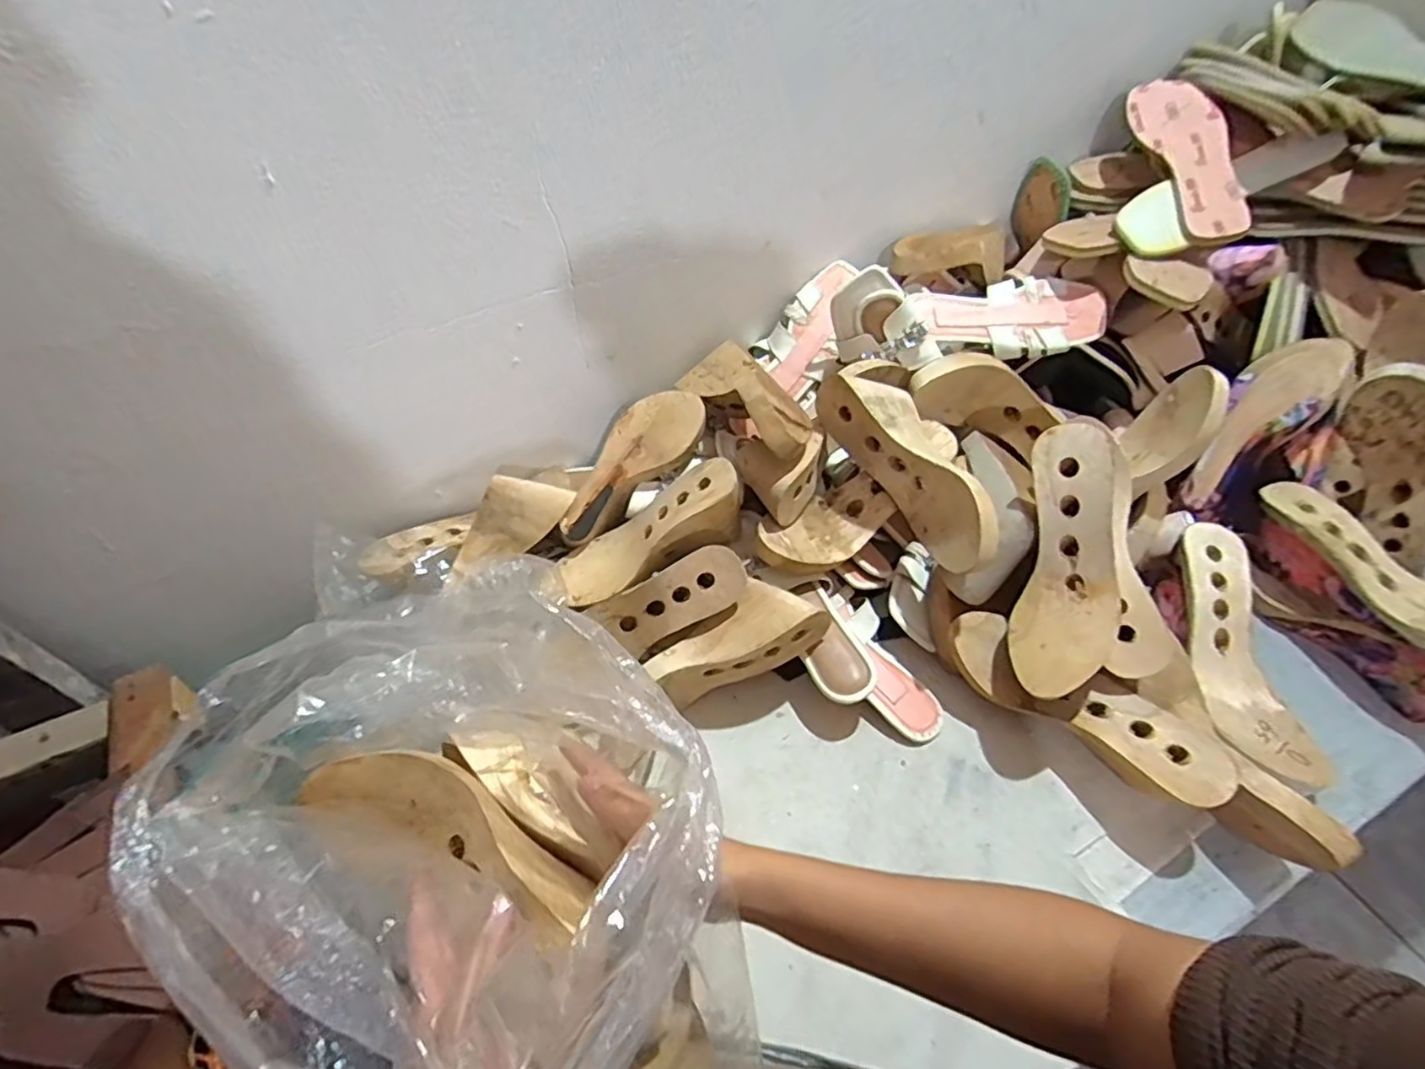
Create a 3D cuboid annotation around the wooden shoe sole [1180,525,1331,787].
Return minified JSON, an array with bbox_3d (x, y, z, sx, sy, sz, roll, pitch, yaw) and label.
[{"bbox_3d":[0.485,0.105,0.613,0.080,0.046,0.243,-1,65,2],"label":"wooden shoe sole"}]

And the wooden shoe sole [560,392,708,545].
[{"bbox_3d":[-0.085,-0.074,0.710,0.063,0.057,0.202,39,85,29],"label":"wooden shoe sole"}]

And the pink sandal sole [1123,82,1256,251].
[{"bbox_3d":[0.533,-0.412,0.729,0.071,0.023,0.234,-13,66,14],"label":"pink sandal sole"}]

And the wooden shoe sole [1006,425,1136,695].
[{"bbox_3d":[0.320,0.022,0.577,0.099,0.055,0.230,7,89,9],"label":"wooden shoe sole"}]

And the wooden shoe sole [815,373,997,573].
[{"bbox_3d":[0.194,-0.064,0.632,0.080,0.080,0.222,-26,67,-18],"label":"wooden shoe sole"}]

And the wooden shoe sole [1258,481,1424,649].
[{"bbox_3d":[0.616,0.026,0.601,0.065,0.043,0.231,-15,51,-9],"label":"wooden shoe sole"}]

